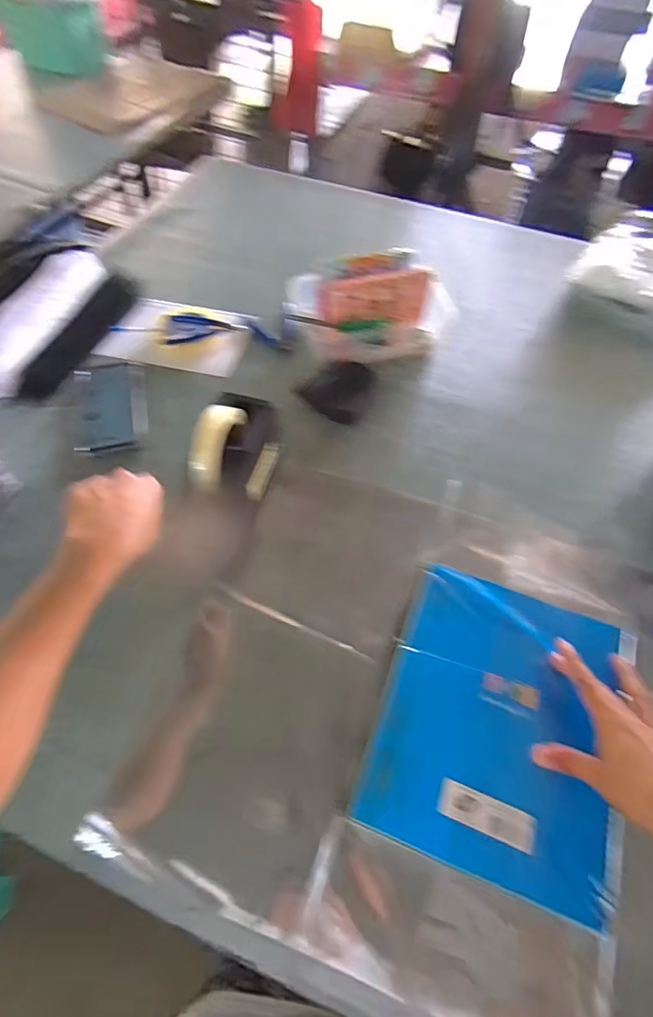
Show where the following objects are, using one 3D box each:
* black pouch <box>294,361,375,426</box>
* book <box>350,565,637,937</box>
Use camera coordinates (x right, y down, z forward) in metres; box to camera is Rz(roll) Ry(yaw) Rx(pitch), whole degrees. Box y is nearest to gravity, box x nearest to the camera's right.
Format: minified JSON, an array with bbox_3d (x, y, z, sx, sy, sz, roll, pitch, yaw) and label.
[{"bbox_3d":[0.014,-0.167,0.694,0.105,0.069,0.049,8,58,3],"label":"black pouch"},{"bbox_3d":[0.159,0.185,0.437,0.202,0.024,0.245,19,59,9],"label":"book"}]

